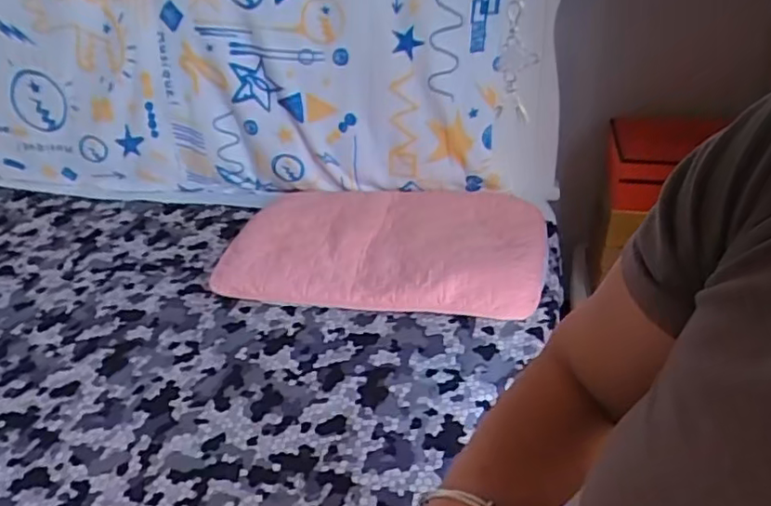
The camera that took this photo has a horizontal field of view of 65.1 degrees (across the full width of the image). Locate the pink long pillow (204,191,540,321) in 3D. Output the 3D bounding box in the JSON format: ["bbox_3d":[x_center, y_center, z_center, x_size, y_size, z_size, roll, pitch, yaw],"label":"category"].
[{"bbox_3d":[-0.010,-0.038,1.418,0.723,0.063,0.505,1,31,14],"label":"pink long pillow"}]

